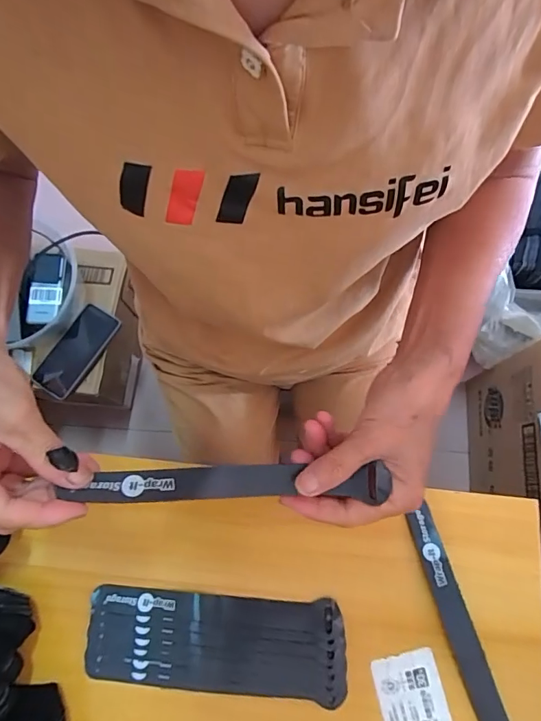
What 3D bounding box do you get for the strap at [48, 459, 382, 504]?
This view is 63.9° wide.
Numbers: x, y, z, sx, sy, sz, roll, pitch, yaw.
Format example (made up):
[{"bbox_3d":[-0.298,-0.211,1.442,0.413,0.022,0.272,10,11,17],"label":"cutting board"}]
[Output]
[{"bbox_3d":[-0.024,0.075,0.266,0.183,0.032,0.022,0,73,-6],"label":"strap"}]

